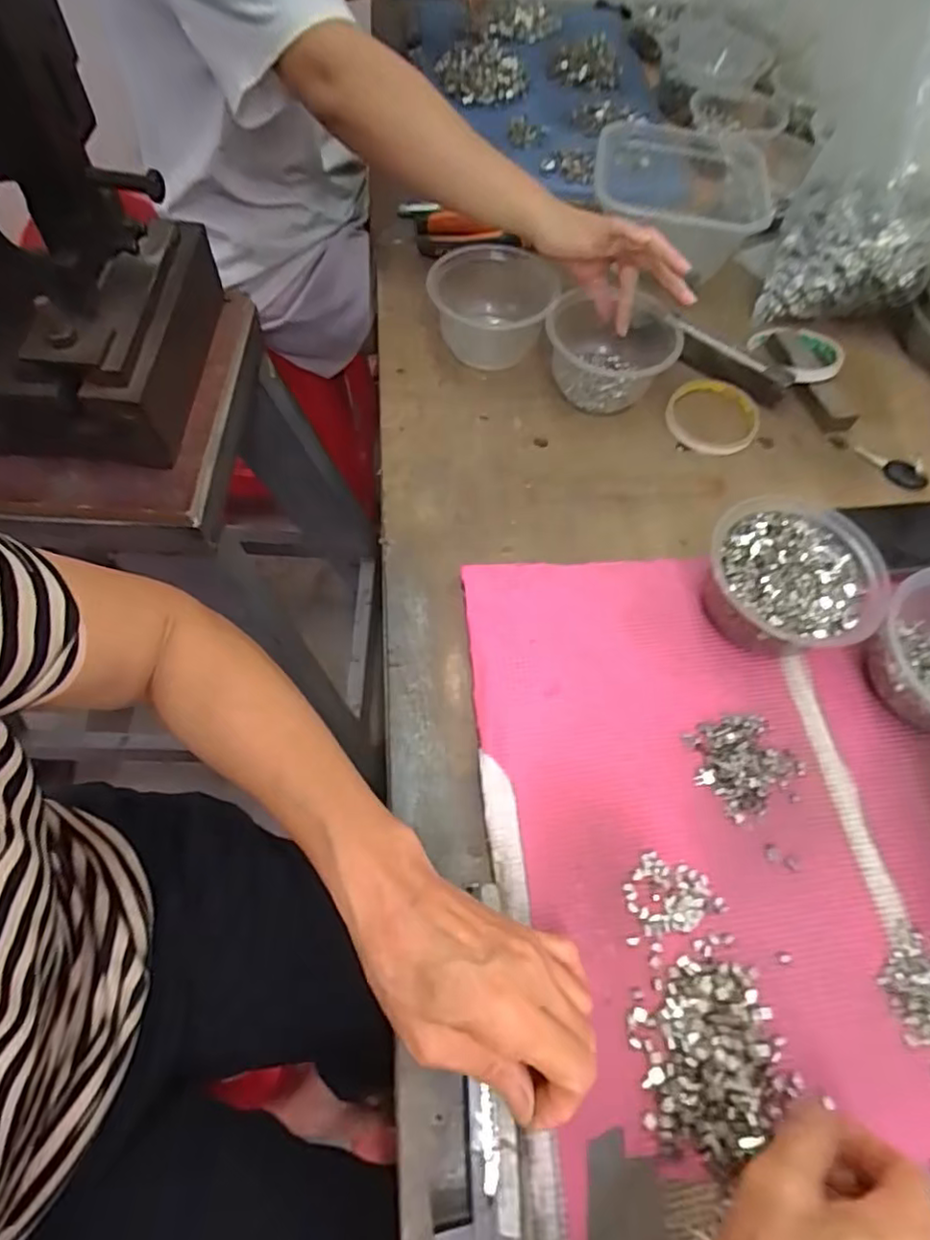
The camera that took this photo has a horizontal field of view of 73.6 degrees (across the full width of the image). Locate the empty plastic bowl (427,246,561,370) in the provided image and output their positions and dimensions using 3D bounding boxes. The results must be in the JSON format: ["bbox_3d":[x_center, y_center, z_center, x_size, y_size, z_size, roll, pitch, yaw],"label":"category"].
[{"bbox_3d":[0.024,-0.290,0.577,0.107,0.063,0.098,2,62,-4],"label":"empty plastic bowl"}]

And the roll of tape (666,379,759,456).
[{"bbox_3d":[0.227,-0.190,0.570,0.081,0.012,0.088,1,61,-2],"label":"roll of tape"}]

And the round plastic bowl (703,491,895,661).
[{"bbox_3d":[0.226,-0.025,0.440,0.110,0.060,0.111,1,61,-2],"label":"round plastic bowl"}]

